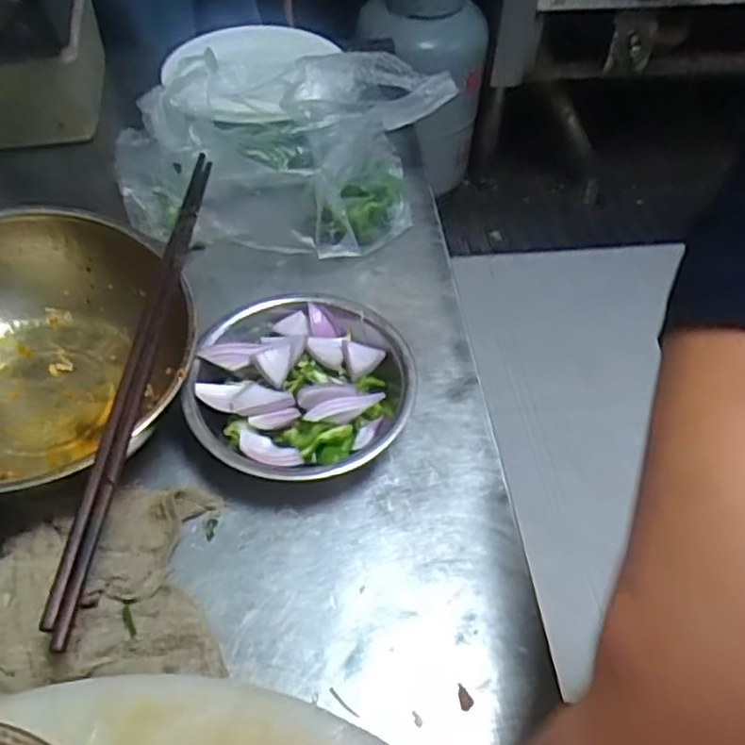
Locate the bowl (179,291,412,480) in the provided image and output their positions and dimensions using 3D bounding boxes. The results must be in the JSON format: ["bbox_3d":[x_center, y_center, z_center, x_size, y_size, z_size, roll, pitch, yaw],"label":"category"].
[{"bbox_3d":[-0.055,0.016,0.540,0.161,0.054,0.169,1,52,-1],"label":"bowl"}]

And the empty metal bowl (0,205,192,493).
[{"bbox_3d":[-0.261,-0.008,0.517,0.209,0.096,0.238,13,53,8],"label":"empty metal bowl"}]

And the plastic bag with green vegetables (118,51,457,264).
[{"bbox_3d":[-0.081,-0.205,0.680,0.306,0.125,0.253,1,52,-2],"label":"plastic bag with green vegetables"}]

